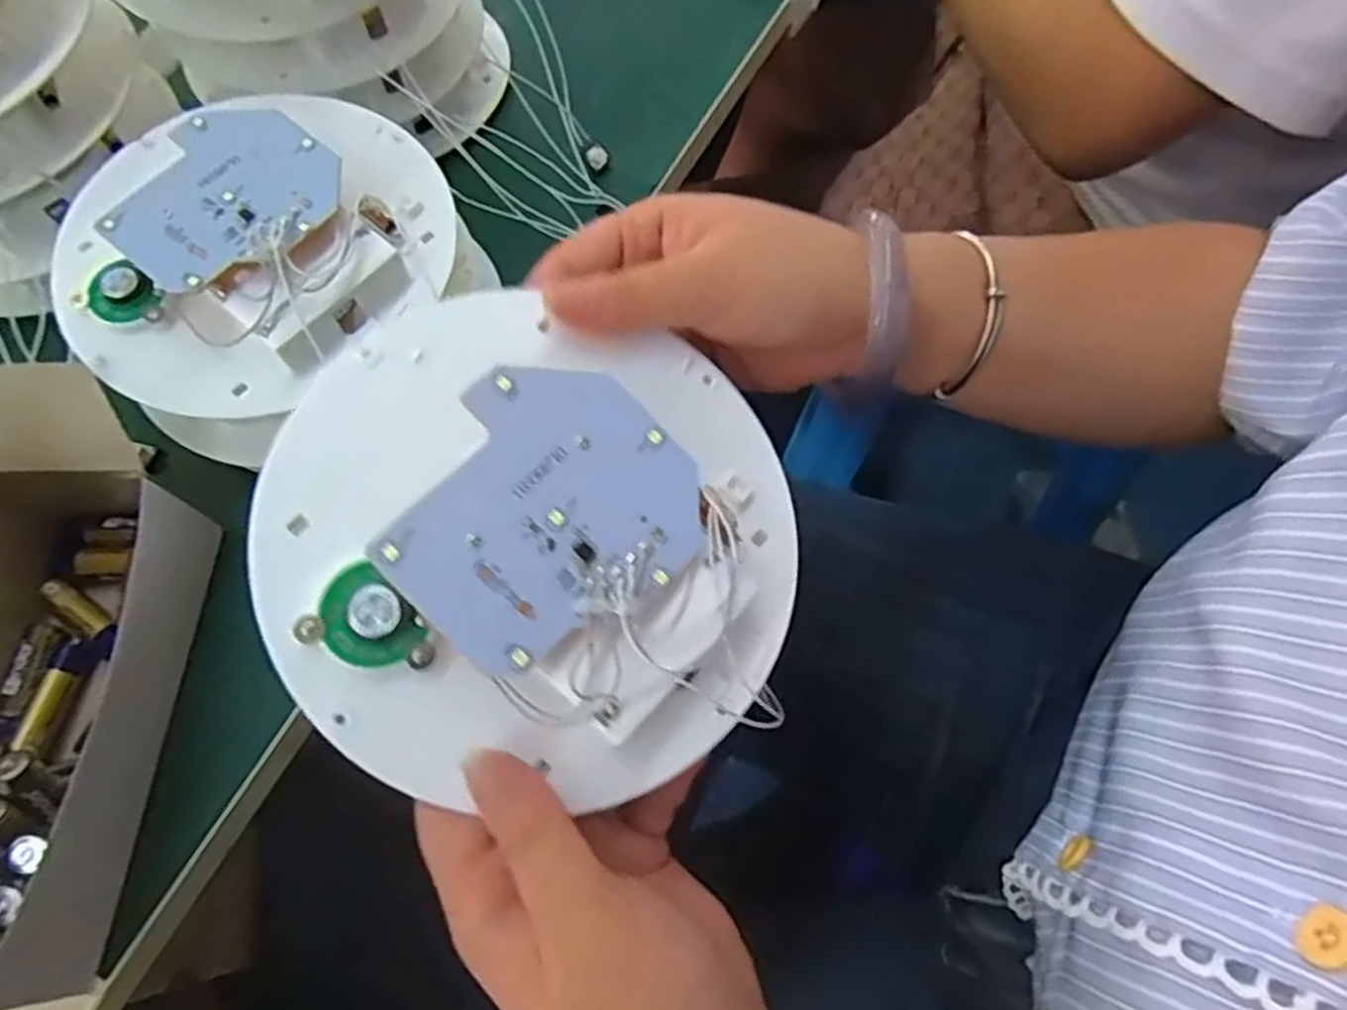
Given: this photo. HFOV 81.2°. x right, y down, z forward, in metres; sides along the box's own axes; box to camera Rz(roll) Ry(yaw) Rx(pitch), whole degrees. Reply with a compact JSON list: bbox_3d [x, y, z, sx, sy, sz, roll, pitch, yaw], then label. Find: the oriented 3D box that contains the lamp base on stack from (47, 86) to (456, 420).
[{"bbox_3d":[-0.164,-0.106,0.301,0.149,0.039,0.135,-26,67,-8],"label":"lamp base on stack"}]

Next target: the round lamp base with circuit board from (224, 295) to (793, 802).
[{"bbox_3d":[-0.034,0.007,0.221,0.151,0.036,0.151,4,78,-17],"label":"round lamp base with circuit board"}]

